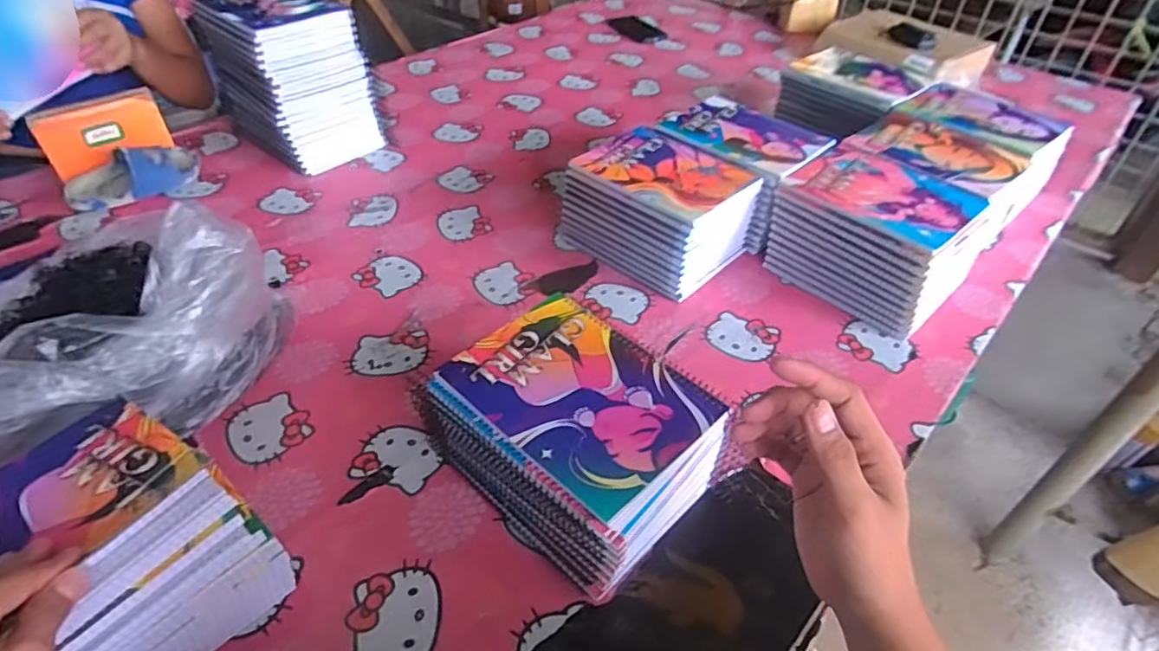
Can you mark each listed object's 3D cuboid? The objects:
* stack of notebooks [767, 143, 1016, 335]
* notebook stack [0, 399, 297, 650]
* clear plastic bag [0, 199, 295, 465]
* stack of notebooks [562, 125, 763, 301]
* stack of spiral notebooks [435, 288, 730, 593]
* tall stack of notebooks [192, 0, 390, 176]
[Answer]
[{"bbox_3d":[0.364,-0.113,0.770,0.170,0.116,0.214,-29,50,-29],"label":"stack of notebooks"},{"bbox_3d":[-0.357,0.179,0.444,0.170,0.120,0.199,29,49,27],"label":"notebook stack"},{"bbox_3d":[-0.451,-0.001,0.600,0.289,0.155,0.249,-18,46,-21],"label":"clear plastic bag"},{"bbox_3d":[0.105,-0.150,0.806,0.199,0.117,0.155,34,51,31],"label":"stack of notebooks"},{"bbox_3d":[0.001,0.099,0.536,0.209,0.123,0.157,34,51,30],"label":"stack of spiral notebooks"},{"bbox_3d":[-0.450,-0.387,0.981,0.209,0.215,0.169,31,50,29],"label":"tall stack of notebooks"}]

